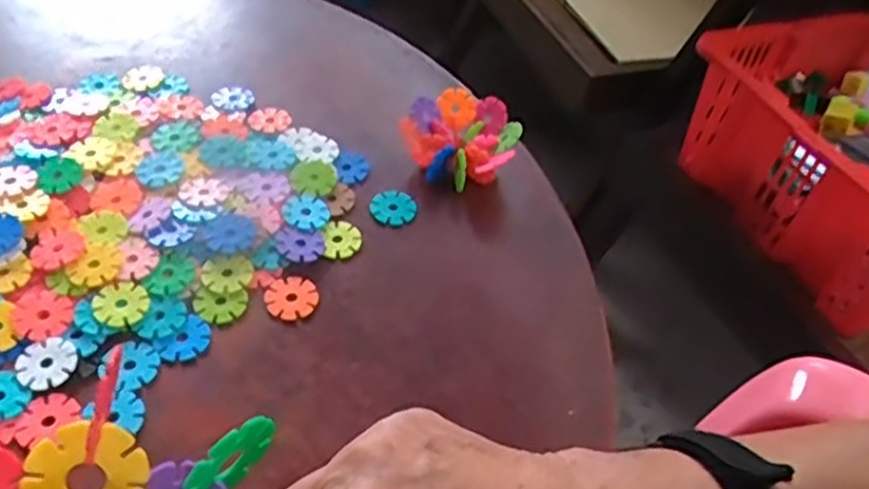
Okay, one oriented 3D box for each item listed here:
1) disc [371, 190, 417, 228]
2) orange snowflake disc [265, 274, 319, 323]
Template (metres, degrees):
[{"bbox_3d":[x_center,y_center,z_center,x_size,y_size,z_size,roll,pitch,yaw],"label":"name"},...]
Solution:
[{"bbox_3d":[-0.028,-0.026,0.529,0.032,0.004,0.031,3,49,-4],"label":"disc"},{"bbox_3d":[-0.088,0.032,0.467,0.030,0.004,0.033,3,49,-4],"label":"orange snowflake disc"}]

